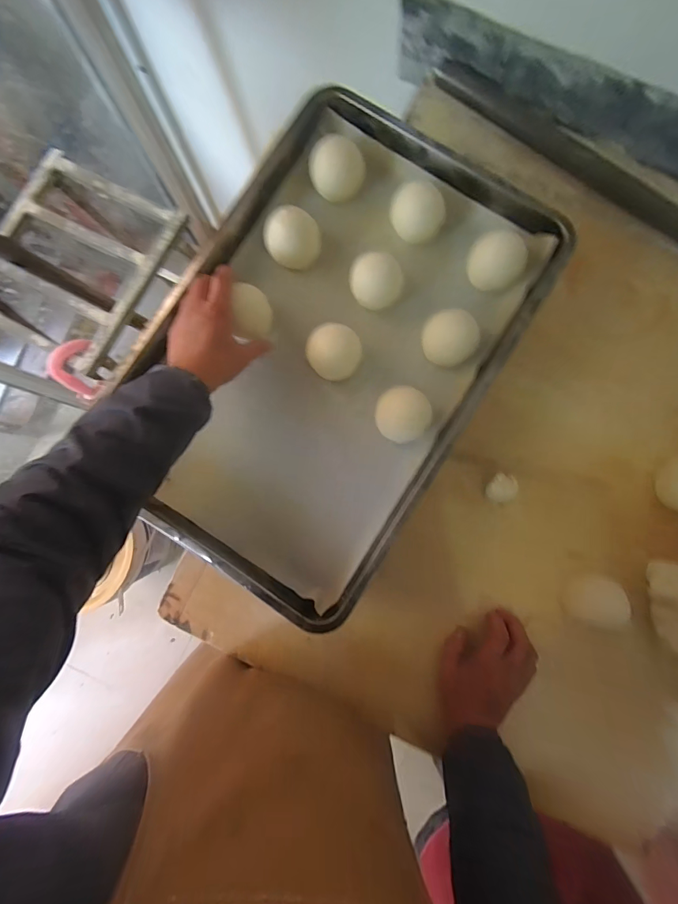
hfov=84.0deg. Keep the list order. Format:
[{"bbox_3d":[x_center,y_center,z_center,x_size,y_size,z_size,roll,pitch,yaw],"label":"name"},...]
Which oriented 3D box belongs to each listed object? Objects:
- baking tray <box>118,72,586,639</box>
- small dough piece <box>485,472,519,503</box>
[{"bbox_3d":[-0.012,-0.130,0.481,0.382,0.067,0.581,32,84,6],"label":"baking tray"},{"bbox_3d":[0.223,0.050,0.515,0.044,0.036,0.038,7,83,3],"label":"small dough piece"}]

